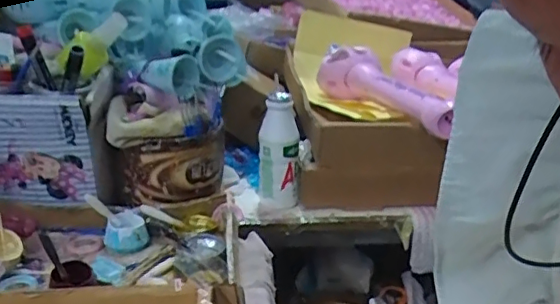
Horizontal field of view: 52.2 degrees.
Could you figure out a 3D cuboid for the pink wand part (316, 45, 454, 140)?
[{"bbox_3d":[0.129,-0.091,0.823,0.090,0.066,0.342,-1,21,-9],"label":"pink wand part"}]

